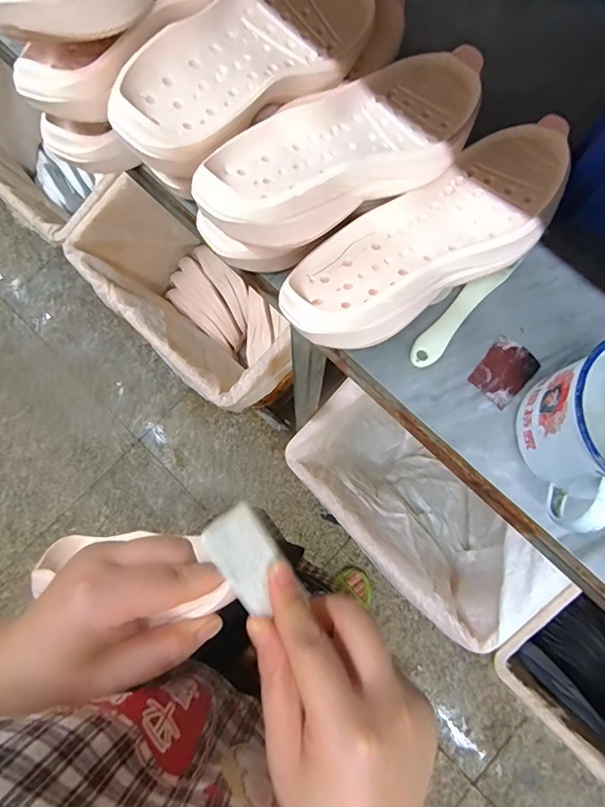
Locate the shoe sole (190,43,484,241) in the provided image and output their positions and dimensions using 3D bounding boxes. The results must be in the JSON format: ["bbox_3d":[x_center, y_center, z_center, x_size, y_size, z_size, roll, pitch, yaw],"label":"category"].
[{"bbox_3d":[0.043,-0.197,0.346,0.258,0.037,0.100,-39,80,-22],"label":"shoe sole"}]

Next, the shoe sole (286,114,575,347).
[{"bbox_3d":[0.102,-0.126,0.363,0.255,0.067,0.095,-37,80,-6],"label":"shoe sole"}]

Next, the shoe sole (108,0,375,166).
[{"bbox_3d":[-0.038,-0.270,0.359,0.092,0.034,0.265,37,68,8],"label":"shoe sole"}]

